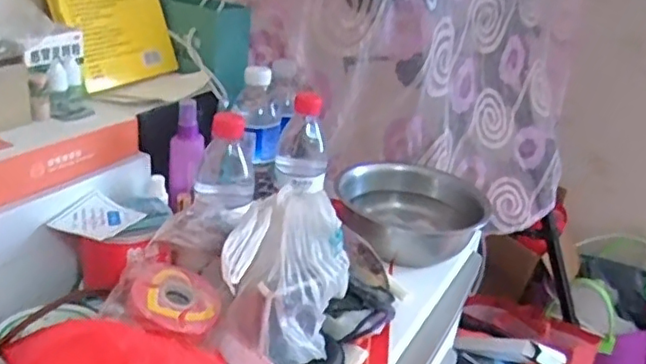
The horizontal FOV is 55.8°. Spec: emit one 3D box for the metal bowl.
[{"bbox_3d":[0.117,0.044,0.839,0.189,0.064,0.208,17,27,22],"label":"metal bowl"}]

